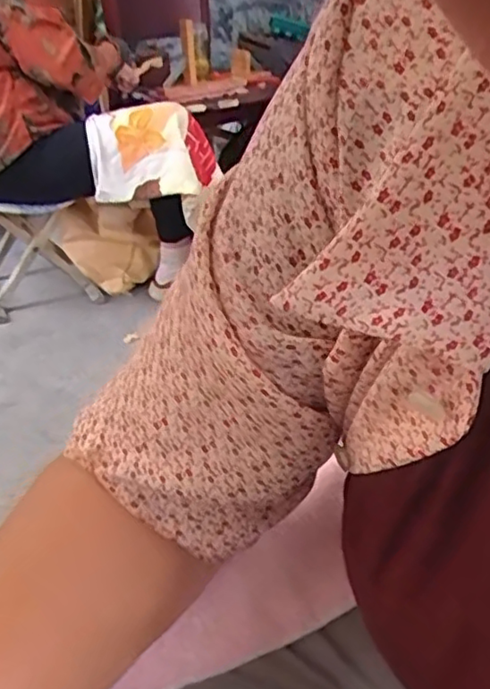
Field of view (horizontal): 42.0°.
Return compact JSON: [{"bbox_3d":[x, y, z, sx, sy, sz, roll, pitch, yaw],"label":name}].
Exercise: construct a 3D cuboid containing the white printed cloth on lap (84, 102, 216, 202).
[{"bbox_3d":[-0.218,-0.458,1.506,0.284,0.170,0.189,-4,32,-7],"label":"white printed cloth on lap"}]

